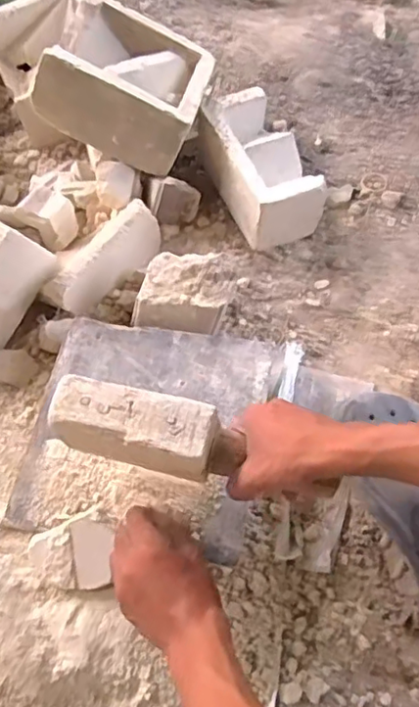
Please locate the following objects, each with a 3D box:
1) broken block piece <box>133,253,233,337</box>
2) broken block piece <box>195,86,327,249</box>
[{"bbox_3d":[-0.025,-0.071,0.742,0.109,0.060,0.100,16,85,13],"label":"broken block piece"},{"bbox_3d":[0.069,-0.256,0.843,0.110,0.101,0.195,-26,64,-11],"label":"broken block piece"}]

